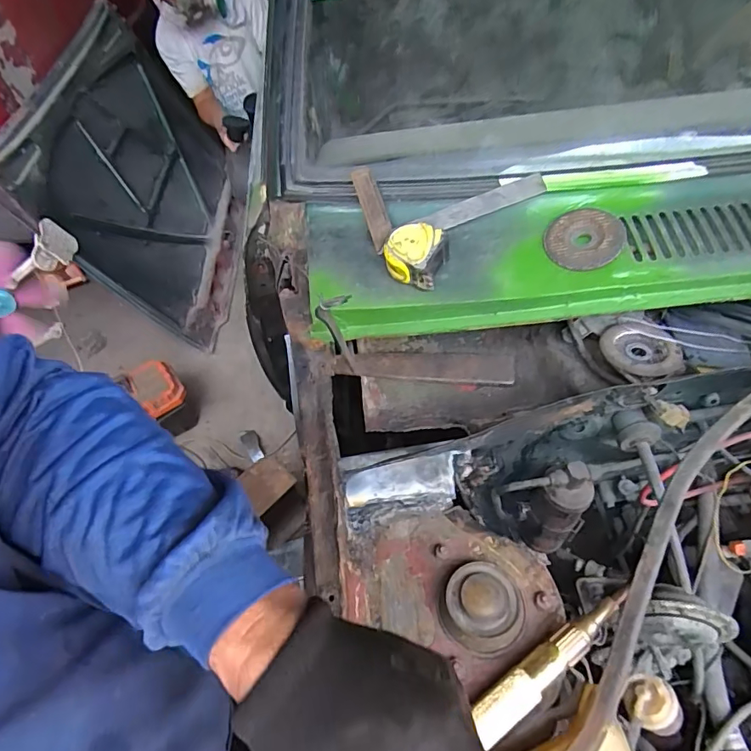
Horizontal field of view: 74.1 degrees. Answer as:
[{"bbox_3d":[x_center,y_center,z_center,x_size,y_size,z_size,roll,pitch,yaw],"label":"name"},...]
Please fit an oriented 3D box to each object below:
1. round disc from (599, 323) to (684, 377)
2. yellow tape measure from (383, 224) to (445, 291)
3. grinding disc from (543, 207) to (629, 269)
[{"bbox_3d":[0.302,-0.031,0.572,0.081,0.020,0.088,3,54,7],"label":"round disc"},{"bbox_3d":[0.043,-0.135,0.557,0.063,0.041,0.059,18,57,17],"label":"yellow tape measure"},{"bbox_3d":[0.230,-0.151,0.550,0.081,0.005,0.075,-5,71,14],"label":"grinding disc"}]

